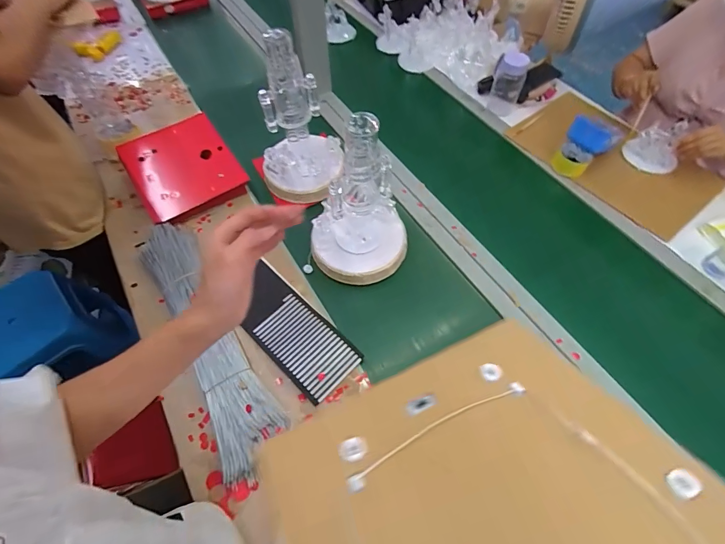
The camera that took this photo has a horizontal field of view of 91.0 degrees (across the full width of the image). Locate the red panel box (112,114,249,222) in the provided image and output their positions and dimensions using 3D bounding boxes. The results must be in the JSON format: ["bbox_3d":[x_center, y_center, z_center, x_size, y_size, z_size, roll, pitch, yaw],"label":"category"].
[{"bbox_3d":[-0.430,-0.244,0.860,0.237,0.044,0.227,-31,87,-15],"label":"red panel box"}]

